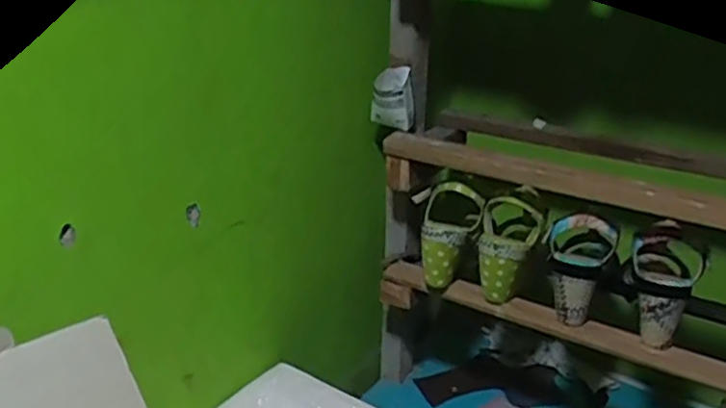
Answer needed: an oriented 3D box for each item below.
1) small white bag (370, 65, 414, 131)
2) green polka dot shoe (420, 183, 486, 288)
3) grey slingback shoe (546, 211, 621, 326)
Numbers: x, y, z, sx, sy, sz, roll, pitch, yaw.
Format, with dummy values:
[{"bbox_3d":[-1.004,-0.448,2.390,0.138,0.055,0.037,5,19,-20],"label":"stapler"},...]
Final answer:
[{"bbox_3d":[0.041,-0.142,0.905,0.056,0.079,0.035,3,22,1],"label":"small white bag"},{"bbox_3d":[0.117,0.042,0.912,0.077,0.136,0.068,9,23,14],"label":"green polka dot shoe"},{"bbox_3d":[0.268,0.075,0.842,0.081,0.137,0.082,10,23,18],"label":"grey slingback shoe"}]

